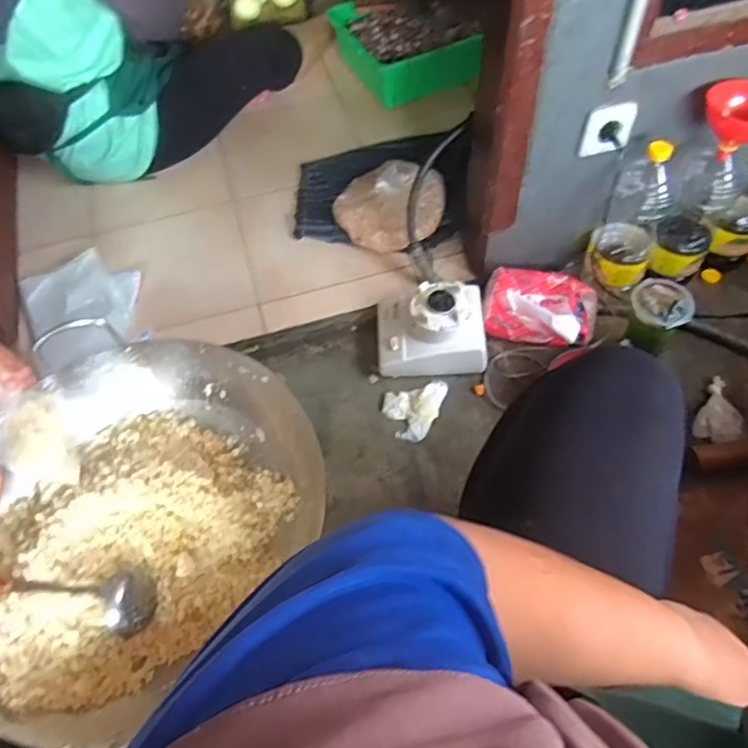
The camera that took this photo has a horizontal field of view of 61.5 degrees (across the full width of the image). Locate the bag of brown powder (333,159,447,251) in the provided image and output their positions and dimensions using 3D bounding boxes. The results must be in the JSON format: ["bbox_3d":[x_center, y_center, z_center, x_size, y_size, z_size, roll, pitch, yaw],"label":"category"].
[{"bbox_3d":[0.027,-0.334,1.213,0.193,0.110,0.179,28,62,20],"label":"bag of brown powder"}]

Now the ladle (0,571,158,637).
[{"bbox_3d":[-0.429,0.281,0.845,0.259,0.076,0.078,9,57,8],"label":"ladle"}]

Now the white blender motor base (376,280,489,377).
[{"bbox_3d":[0.097,-0.082,1.078,0.182,0.118,0.153,0,56,3],"label":"white blender motor base"}]

